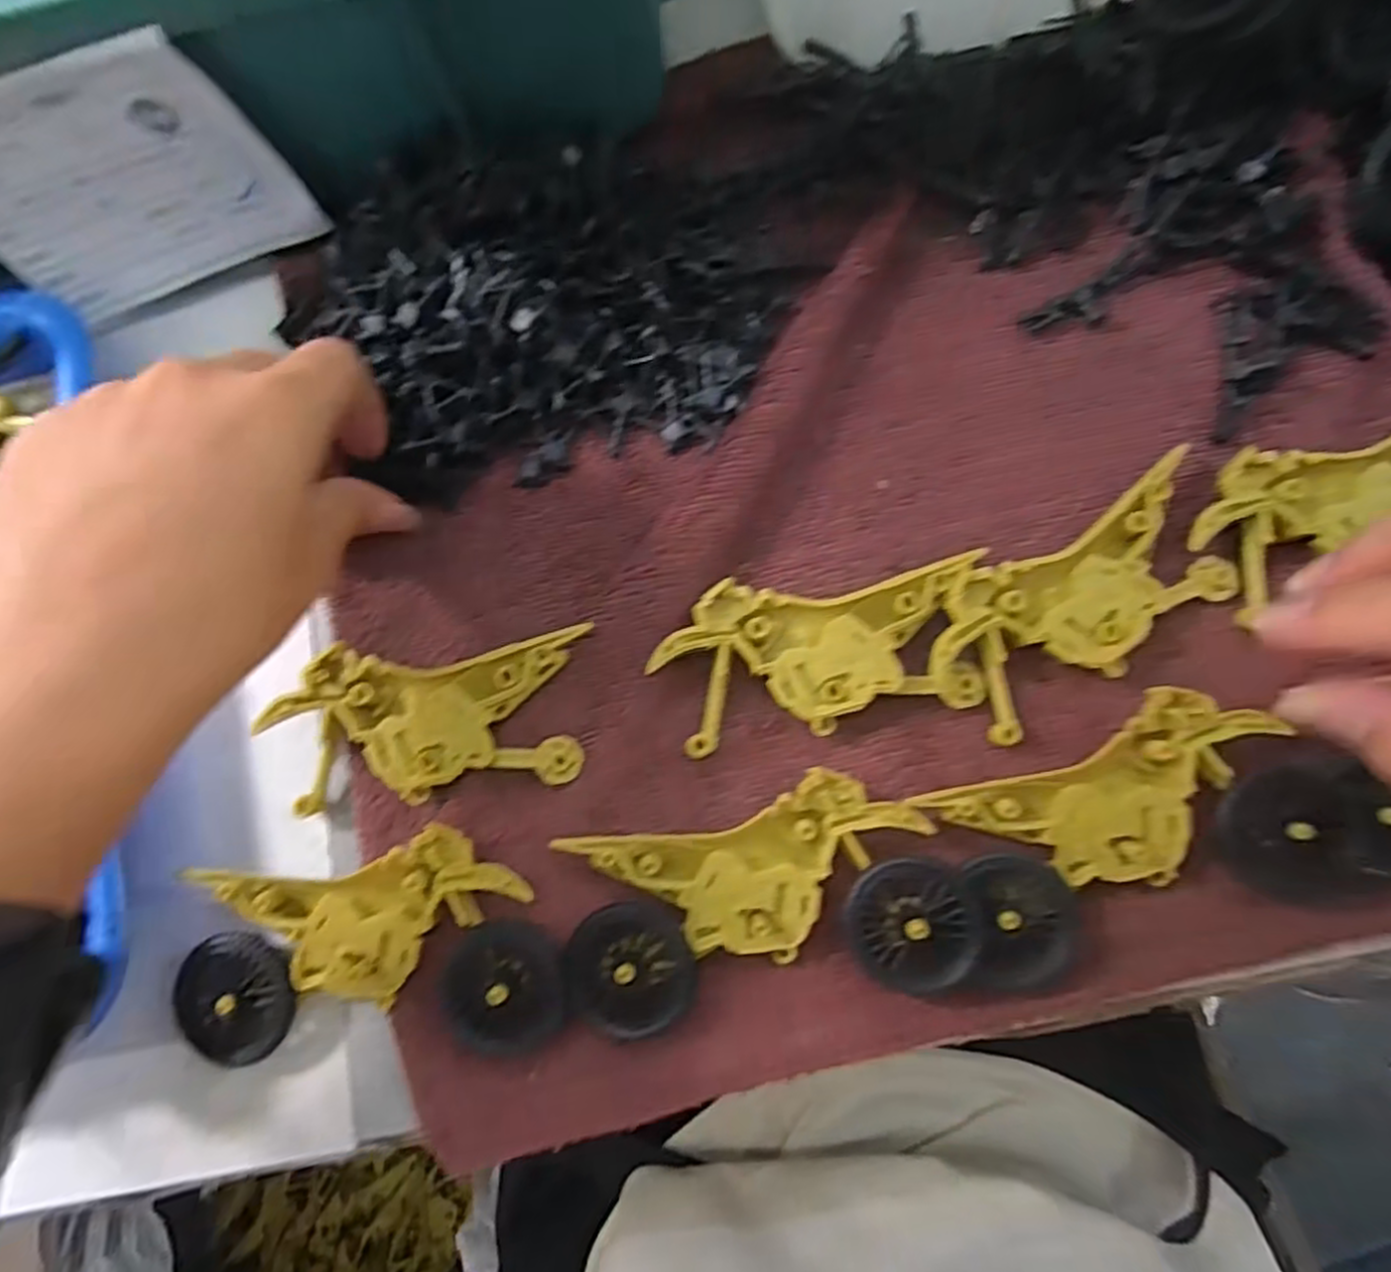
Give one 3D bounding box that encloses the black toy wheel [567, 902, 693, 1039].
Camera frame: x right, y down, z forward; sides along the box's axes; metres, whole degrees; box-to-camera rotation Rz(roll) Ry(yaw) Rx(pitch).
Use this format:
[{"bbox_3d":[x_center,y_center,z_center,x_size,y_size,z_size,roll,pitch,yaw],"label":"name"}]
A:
[{"bbox_3d":[-0.019,0.098,0.218,0.037,0.006,0.037,-1,78,3],"label":"black toy wheel"}]

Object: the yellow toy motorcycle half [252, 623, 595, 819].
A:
[{"bbox_3d":[-0.083,0.027,0.233,0.097,0.010,0.047,-5,78,2],"label":"yellow toy motorcycle half"}]

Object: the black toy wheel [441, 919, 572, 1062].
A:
[{"bbox_3d":[-0.056,0.104,0.217,0.036,0.009,0.038,-1,78,3],"label":"black toy wheel"}]

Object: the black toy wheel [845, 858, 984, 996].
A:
[{"bbox_3d":[0.063,0.083,0.213,0.035,0.008,0.036,-1,78,3],"label":"black toy wheel"}]

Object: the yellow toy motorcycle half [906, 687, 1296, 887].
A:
[{"bbox_3d":[0.121,0.049,0.217,0.095,0.011,0.047,-25,78,-2],"label":"yellow toy motorcycle half"}]

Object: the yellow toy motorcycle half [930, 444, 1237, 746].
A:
[{"bbox_3d":[0.118,-0.011,0.232,0.097,0.013,0.047,-32,79,-4],"label":"yellow toy motorcycle half"}]

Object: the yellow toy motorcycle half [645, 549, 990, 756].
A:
[{"bbox_3d":[0.038,0.005,0.232,0.101,0.006,0.048,-10,78,1],"label":"yellow toy motorcycle half"}]

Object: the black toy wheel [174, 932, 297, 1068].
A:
[{"bbox_3d":[-0.140,0.110,0.225,0.038,0.005,0.034,20,80,7],"label":"black toy wheel"}]

